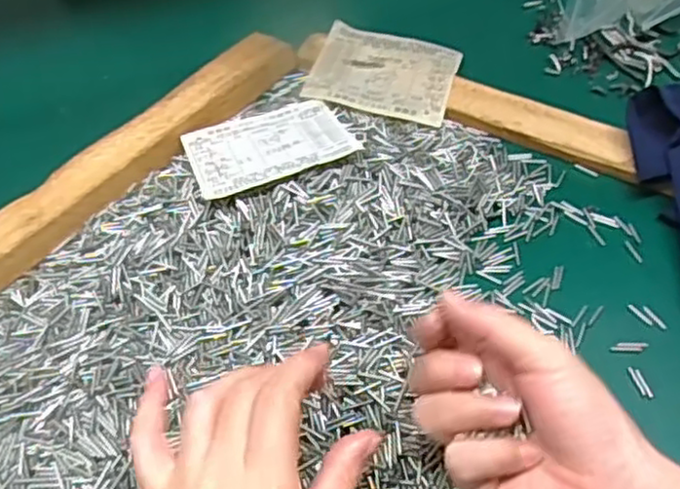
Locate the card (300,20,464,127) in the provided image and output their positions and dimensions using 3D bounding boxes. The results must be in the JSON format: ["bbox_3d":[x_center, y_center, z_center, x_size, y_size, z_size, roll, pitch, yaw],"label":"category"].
[{"bbox_3d":[0.035,-0.136,0.549,0.109,0.007,0.085,14,59,11],"label":"card"}]

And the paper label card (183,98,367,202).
[{"bbox_3d":[-0.051,-0.071,0.494,0.109,0.005,0.088,-20,41,-13],"label":"paper label card"}]

